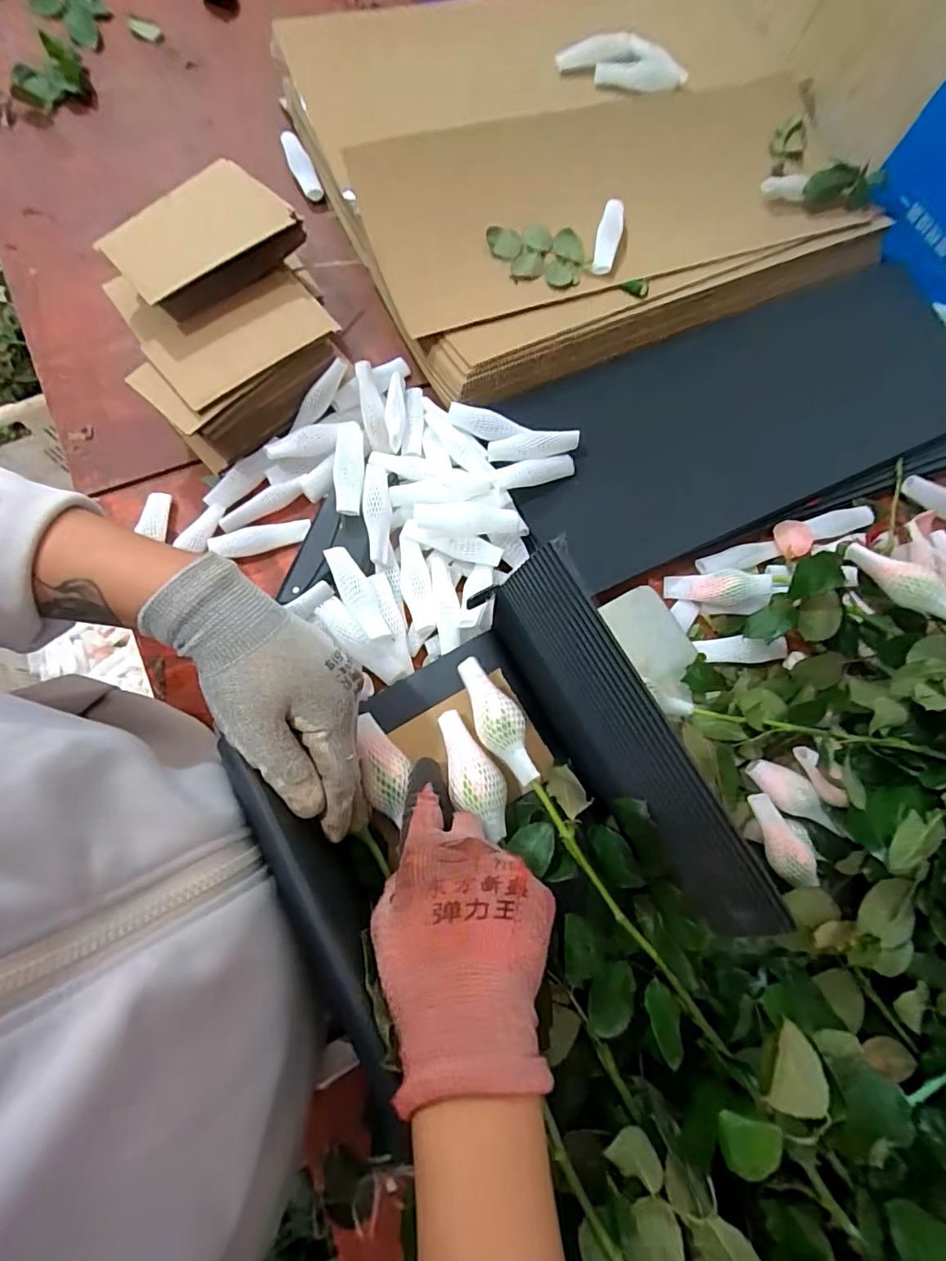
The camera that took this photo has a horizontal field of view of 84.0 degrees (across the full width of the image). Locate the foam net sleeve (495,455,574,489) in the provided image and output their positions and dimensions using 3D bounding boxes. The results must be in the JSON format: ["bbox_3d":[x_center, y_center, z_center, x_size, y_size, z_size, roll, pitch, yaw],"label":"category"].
[{"bbox_3d":[0.058,-0.146,0.483,0.081,0.010,0.022,-17,77,-19],"label":"foam net sleeve"}]

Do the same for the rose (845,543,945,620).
[{"bbox_3d":[0.318,-0.037,0.388,0.021,0.024,0.085,-38,60,-8],"label":"rose"}]

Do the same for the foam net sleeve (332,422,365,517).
[{"bbox_3d":[-0.110,-0.146,0.466,0.026,0.022,0.100,-4,75,-6],"label":"foam net sleeve"}]

